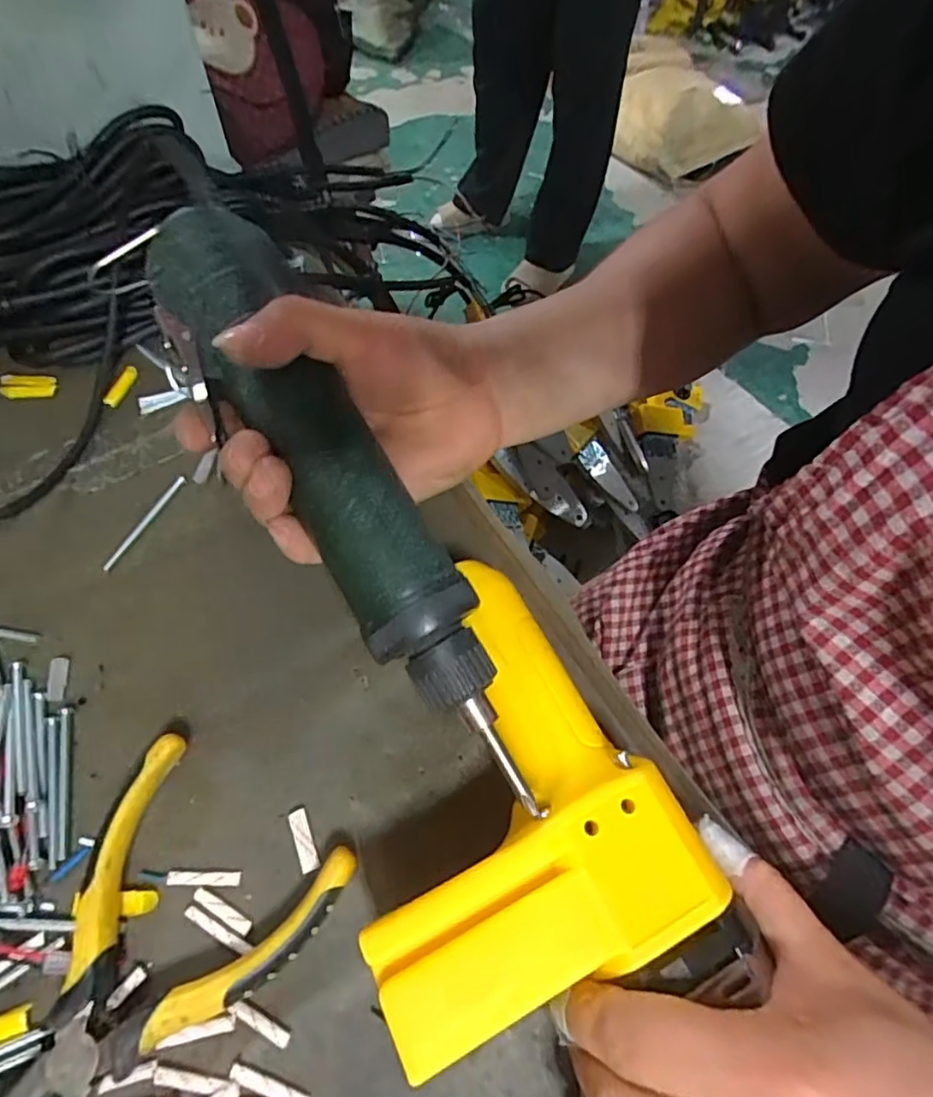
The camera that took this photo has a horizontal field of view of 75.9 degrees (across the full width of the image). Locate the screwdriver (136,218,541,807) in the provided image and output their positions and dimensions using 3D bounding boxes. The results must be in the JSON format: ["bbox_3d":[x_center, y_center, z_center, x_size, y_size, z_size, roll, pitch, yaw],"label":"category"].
[{"bbox_3d":[-0.043,-0.018,0.219,0.042,0.035,0.239,-31,84,-18],"label":"screwdriver"}]

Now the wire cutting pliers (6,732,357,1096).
[{"bbox_3d":[-0.116,0.152,0.210,0.092,0.020,0.138,27,62,14],"label":"wire cutting pliers"}]

